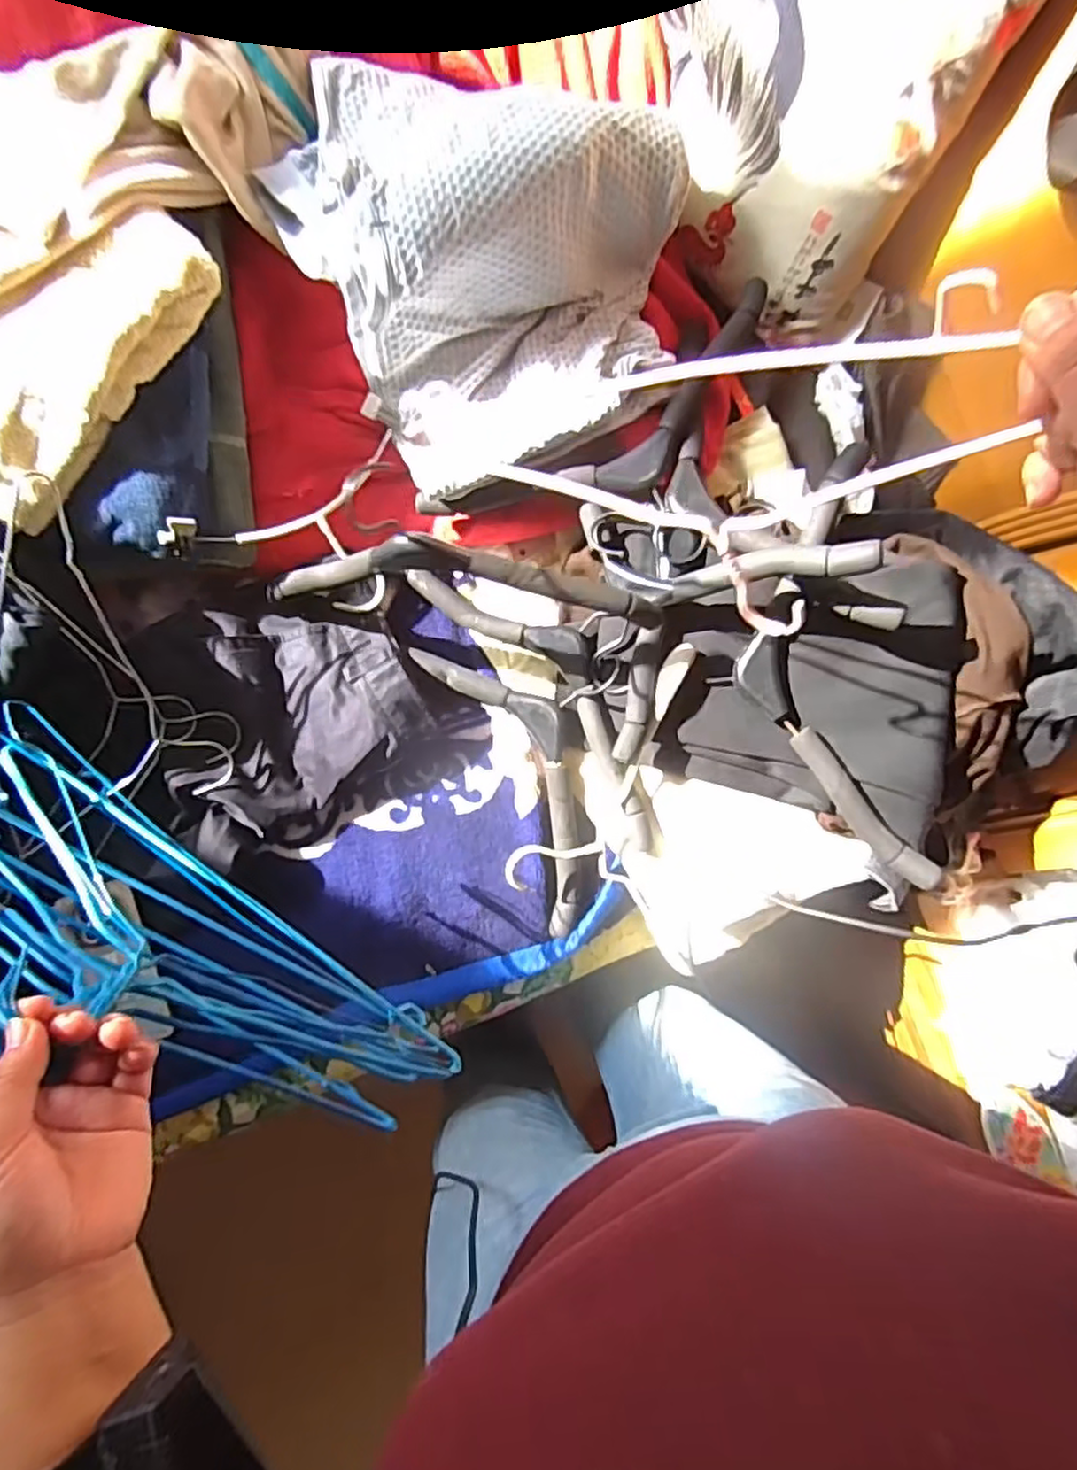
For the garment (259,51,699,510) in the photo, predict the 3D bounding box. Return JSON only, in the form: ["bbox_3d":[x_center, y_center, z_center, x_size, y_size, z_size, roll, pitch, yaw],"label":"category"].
[{"bbox_3d":[-0.042,-0.430,0.626,0.304,0.146,0.342,-30,90,-7],"label":"garment"}]

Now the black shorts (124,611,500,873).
[{"bbox_3d":[-0.219,-0.019,0.713,0.323,0.054,0.249,-11,88,-6],"label":"black shorts"}]

